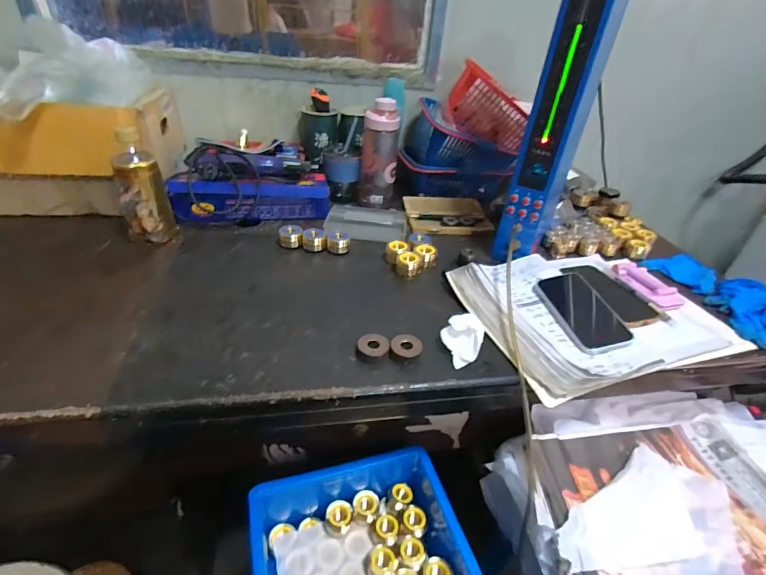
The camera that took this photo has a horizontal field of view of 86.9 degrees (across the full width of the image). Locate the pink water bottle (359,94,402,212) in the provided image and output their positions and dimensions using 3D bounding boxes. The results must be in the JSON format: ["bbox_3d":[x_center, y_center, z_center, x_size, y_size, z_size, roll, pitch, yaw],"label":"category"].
[{"bbox_3d":[-0.005,-0.275,0.841,0.079,0.205,0.080,2,35,-4],"label":"pink water bottle"}]

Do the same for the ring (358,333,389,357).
[{"bbox_3d":[-0.012,0.076,0.515,0.038,0.017,0.034,7,35,2],"label":"ring"}]

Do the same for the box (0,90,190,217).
[{"bbox_3d":[-0.564,-0.258,0.756,0.300,0.198,0.296,0,35,-8],"label":"box"}]

